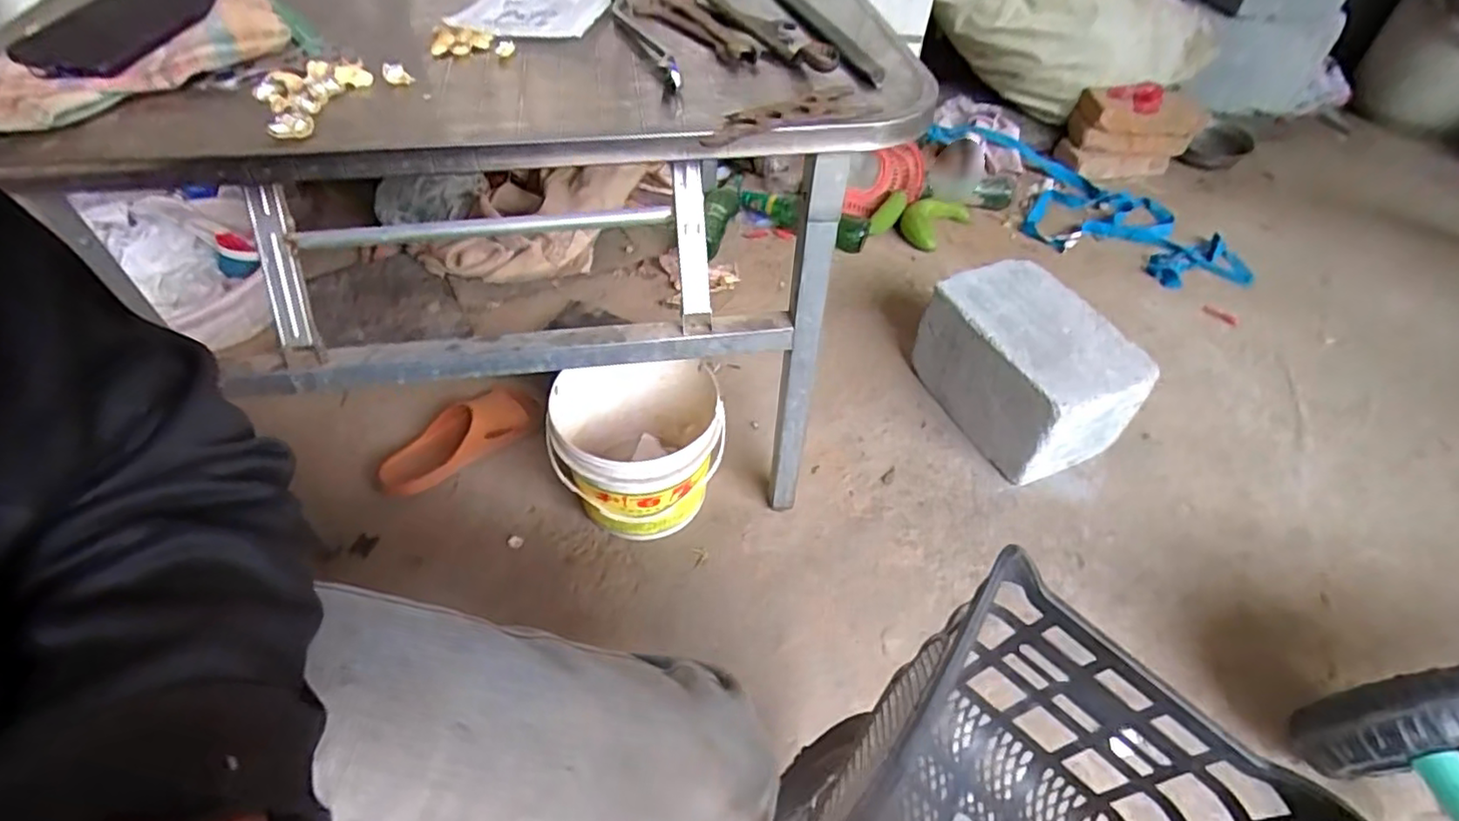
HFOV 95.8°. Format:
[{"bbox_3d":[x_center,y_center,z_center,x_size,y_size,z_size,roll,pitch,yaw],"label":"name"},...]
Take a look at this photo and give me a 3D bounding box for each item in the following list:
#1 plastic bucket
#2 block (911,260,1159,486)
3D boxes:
[{"bbox_3d":[-0.124,0.046,0.917,0.223,0.220,0.238,-1,50,2],"label":"plastic bucket"},{"bbox_3d":[0.456,-0.057,1.016,0.189,0.200,0.274,-19,52,-13],"label":"block"}]

